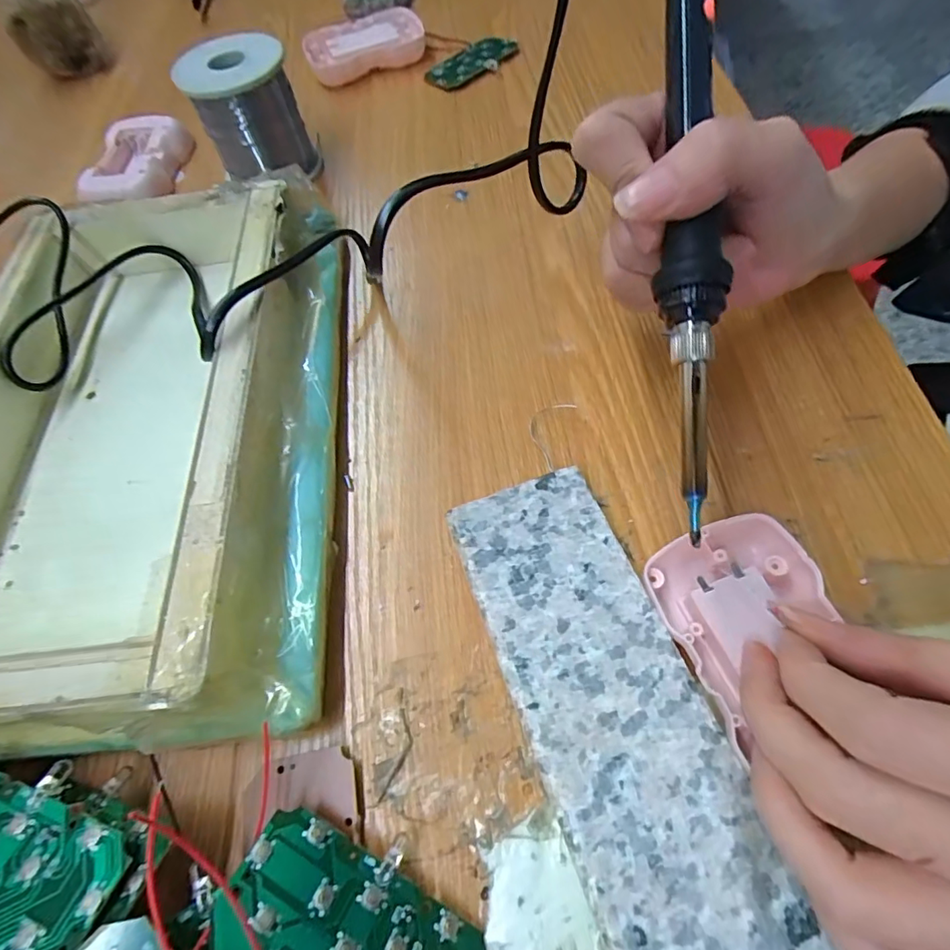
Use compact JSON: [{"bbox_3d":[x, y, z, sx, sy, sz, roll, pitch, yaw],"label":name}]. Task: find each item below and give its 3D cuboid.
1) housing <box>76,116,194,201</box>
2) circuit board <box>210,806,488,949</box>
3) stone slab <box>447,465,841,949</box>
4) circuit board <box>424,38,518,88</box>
[{"bbox_3d":[-0.227,-0.208,0.343,0.053,0.021,0.078,0,62,5],"label":"housing"},{"bbox_3d":[-0.034,0.129,0.142,0.073,0.004,0.038,28,50,8],"label":"circuit board"},{"bbox_3d":[0.050,0.093,0.158,0.056,0.018,0.206,-19,62,-7],"label":"stone slab"},{"bbox_3d":[-0.003,-0.312,0.390,0.077,0.010,0.038,-30,64,-10],"label":"circuit board"}]

